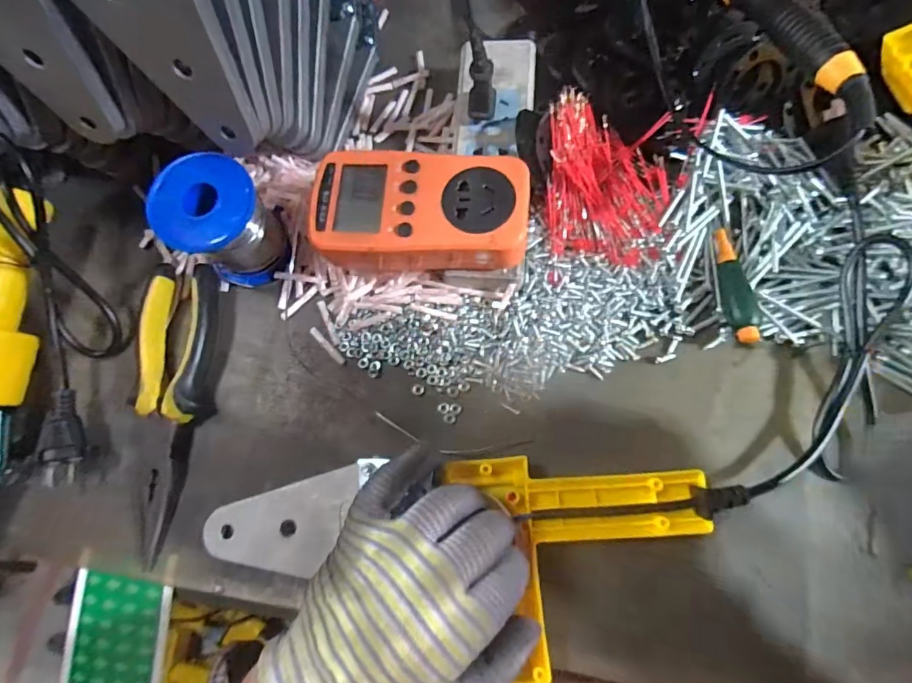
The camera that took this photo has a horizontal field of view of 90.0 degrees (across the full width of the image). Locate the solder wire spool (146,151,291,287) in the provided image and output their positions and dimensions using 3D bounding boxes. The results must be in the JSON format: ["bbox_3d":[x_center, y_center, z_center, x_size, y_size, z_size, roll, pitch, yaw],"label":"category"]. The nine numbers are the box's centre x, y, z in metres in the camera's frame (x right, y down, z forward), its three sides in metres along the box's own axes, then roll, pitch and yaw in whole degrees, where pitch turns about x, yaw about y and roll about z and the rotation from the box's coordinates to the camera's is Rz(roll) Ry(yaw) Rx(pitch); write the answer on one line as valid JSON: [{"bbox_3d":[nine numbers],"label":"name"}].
[{"bbox_3d":[-0.148,-0.077,0.294,0.061,0.061,0.063,-1,76,4],"label":"solder wire spool"}]

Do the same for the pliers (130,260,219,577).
[{"bbox_3d":[-0.182,0.040,0.296,0.039,0.024,0.182,-1,76,4],"label":"pliers"}]

